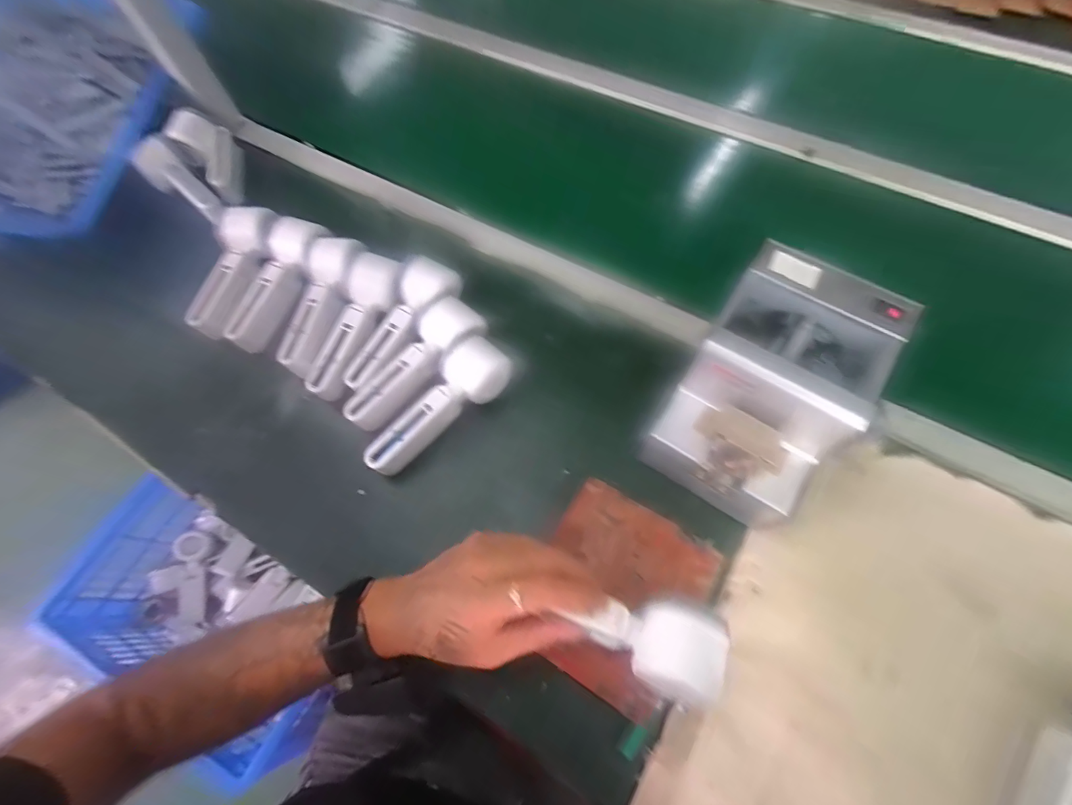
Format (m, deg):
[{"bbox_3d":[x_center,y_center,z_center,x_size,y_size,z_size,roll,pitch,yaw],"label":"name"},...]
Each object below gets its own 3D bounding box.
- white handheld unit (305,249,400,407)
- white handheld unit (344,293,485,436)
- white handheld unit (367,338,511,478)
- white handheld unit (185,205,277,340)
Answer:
[{"bbox_3d":[-0.194,-0.080,0.491,0.041,0.040,0.157,21,83,12],"label":"white handheld unit"},{"bbox_3d":[-0.128,-0.041,0.485,0.054,0.047,0.166,41,74,19],"label":"white handheld unit"},{"bbox_3d":[-0.098,0.005,0.463,0.057,0.050,0.164,39,73,18],"label":"white handheld unit"},{"bbox_3d":[-0.345,-0.152,0.534,0.039,0.047,0.159,22,87,12],"label":"white handheld unit"}]

